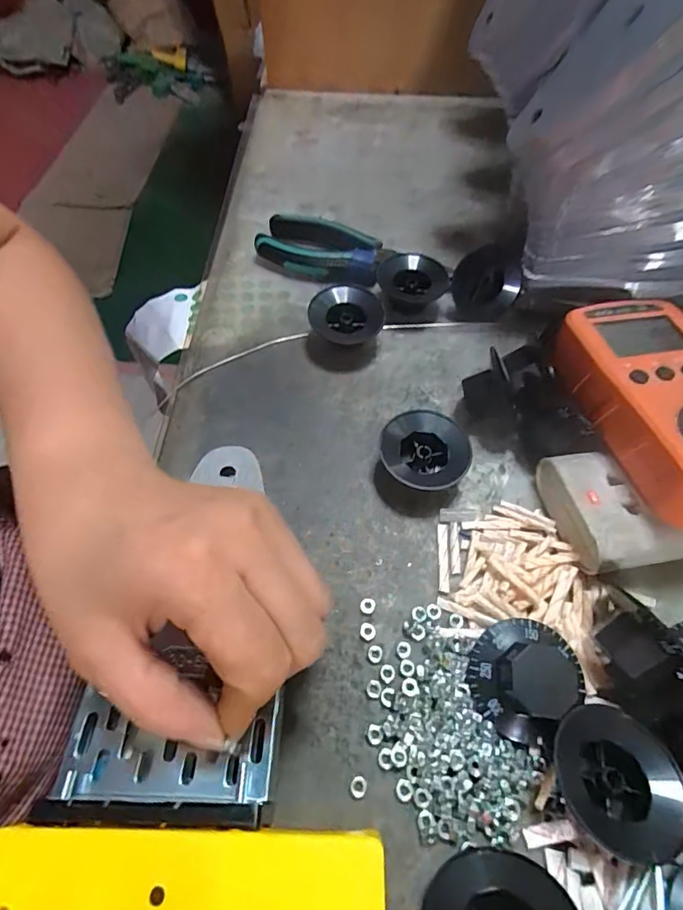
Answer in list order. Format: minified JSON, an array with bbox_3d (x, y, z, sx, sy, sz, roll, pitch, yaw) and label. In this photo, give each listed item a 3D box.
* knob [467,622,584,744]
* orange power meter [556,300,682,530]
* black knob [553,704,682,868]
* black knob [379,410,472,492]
[{"bbox_3d":[0.078,0.092,0.198,0.041,0.024,0.048,26,62,15],"label":"knob"},{"bbox_3d":[0.165,-0.028,0.239,0.073,0.039,0.131,-14,60,-8],"label":"orange power meter"},{"bbox_3d":[0.105,0.124,0.182,0.045,0.020,0.045,0,59,1],"label":"black knob"},{"bbox_3d":[0.046,-0.001,0.261,0.048,0.021,0.043,23,62,14],"label":"black knob"}]

